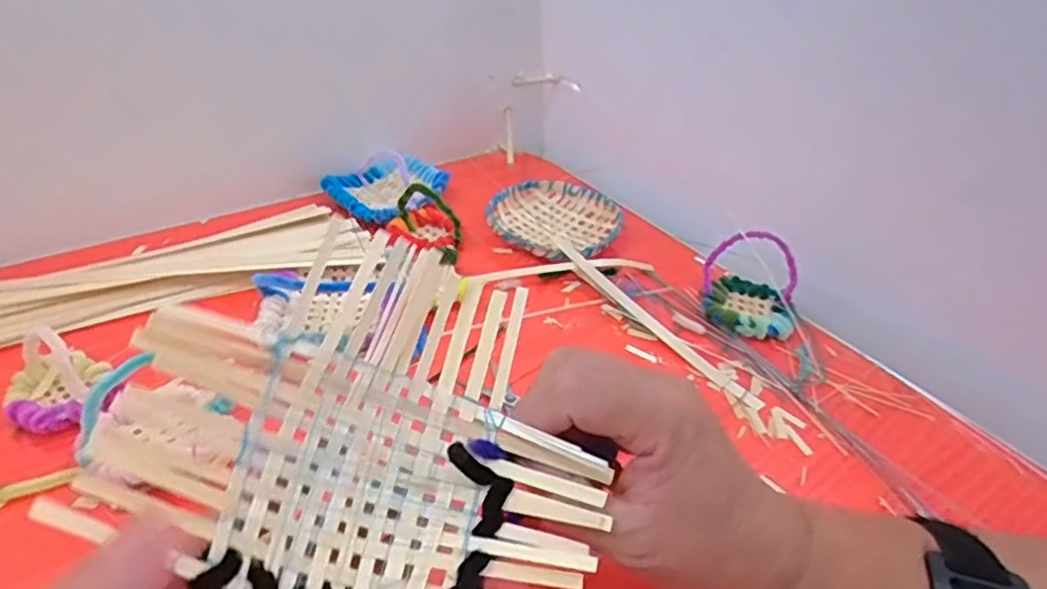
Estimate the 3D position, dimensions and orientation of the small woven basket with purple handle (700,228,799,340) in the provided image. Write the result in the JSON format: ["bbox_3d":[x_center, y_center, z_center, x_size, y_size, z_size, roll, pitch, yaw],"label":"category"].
[{"bbox_3d":[0.164,-0.010,0.474,0.062,0.059,0.055,10,37,5],"label":"small woven basket with purple handle"}]

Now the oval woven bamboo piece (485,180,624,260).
[{"bbox_3d":[0.027,-0.063,0.562,0.108,0.021,0.099,24,41,23],"label":"oval woven bamboo piece"}]

